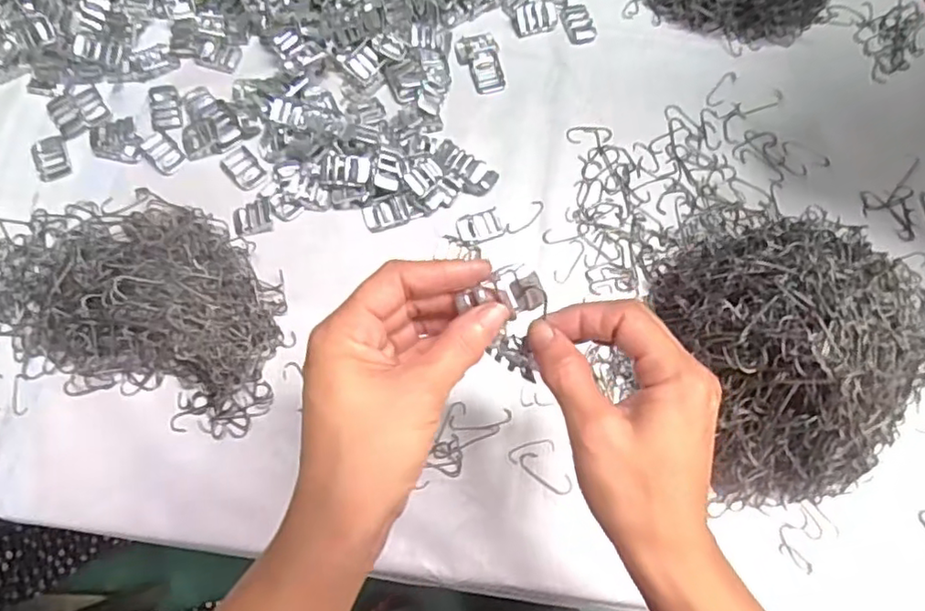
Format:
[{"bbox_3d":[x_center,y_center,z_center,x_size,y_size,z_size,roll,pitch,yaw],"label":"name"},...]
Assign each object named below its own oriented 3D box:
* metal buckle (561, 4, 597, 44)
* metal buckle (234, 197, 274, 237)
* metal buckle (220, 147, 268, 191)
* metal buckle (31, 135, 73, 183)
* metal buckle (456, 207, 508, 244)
[{"bbox_3d":[0.110,-0.267,0.592,0.027,0.004,0.041,-17,74,-7],"label":"metal buckle"},{"bbox_3d":[-0.173,-0.072,0.516,0.032,0.010,0.027,-13,74,-6],"label":"metal buckle"},{"bbox_3d":[-0.187,-0.117,0.535,0.027,0.004,0.036,-40,78,-12],"label":"metal buckle"},{"bbox_3d":[-0.349,-0.125,0.532,0.027,0.004,0.039,-22,75,-8],"label":"metal buckle"},{"bbox_3d":[0.015,-0.067,0.530,0.038,0.005,0.026,-20,75,-8],"label":"metal buckle"}]

